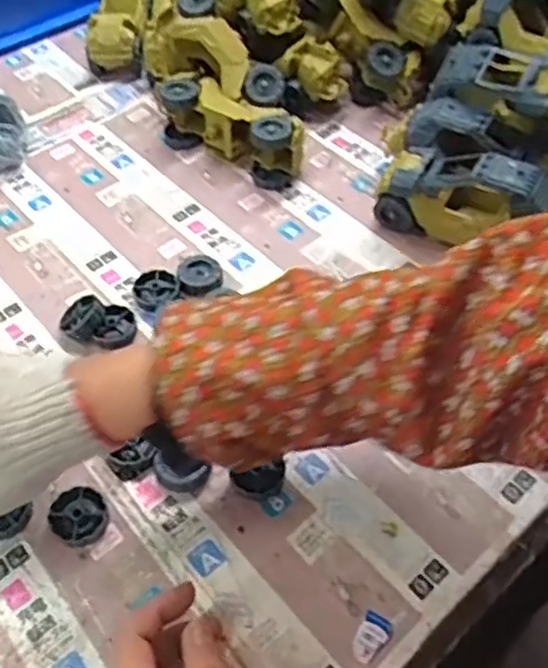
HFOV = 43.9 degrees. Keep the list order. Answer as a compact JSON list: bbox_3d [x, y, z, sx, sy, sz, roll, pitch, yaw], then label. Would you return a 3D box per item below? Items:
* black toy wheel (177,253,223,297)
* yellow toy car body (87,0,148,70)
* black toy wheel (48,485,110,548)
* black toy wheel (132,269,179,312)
[{"bbox_3d":[-0.064,-0.051,0.586,0.037,0.013,0.040,-1,54,2],"label":"black toy wheel"},{"bbox_3d":[-0.177,-0.363,0.793,0.061,0.061,0.148,-2,54,1],"label":"yellow toy car body"},{"bbox_3d":[-0.130,0.122,0.455,0.039,0.012,0.037,-1,54,2],"label":"black toy wheel"},{"bbox_3d":[-0.100,-0.038,0.576,0.037,0.011,0.036,-1,54,2],"label":"black toy wheel"}]

